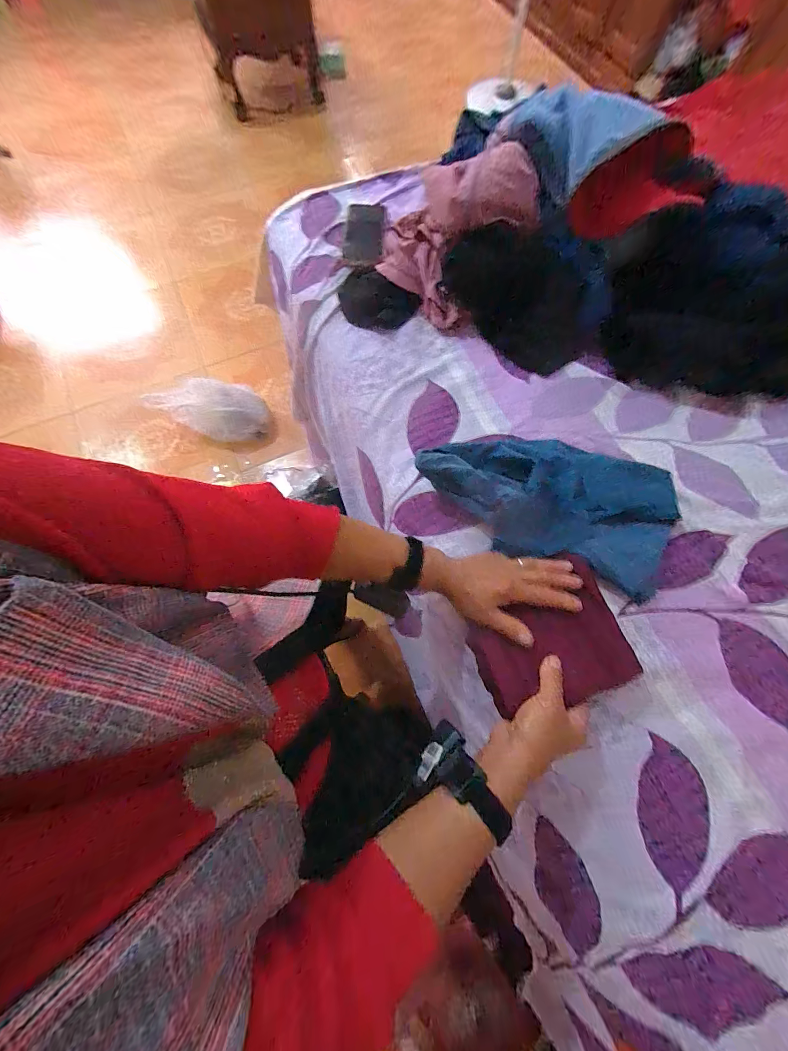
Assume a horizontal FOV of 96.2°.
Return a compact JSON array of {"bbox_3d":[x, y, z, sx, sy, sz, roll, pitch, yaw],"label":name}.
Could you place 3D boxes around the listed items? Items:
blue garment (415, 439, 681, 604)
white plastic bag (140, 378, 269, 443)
[{"bbox_3d":[0.207,-0.045,0.478,0.332,0.058,0.184,20,73,8],"label":"blue garment"},{"bbox_3d":[-0.620,-0.392,1.195,0.360,0.151,0.140,4,71,2],"label":"white plastic bag"}]

